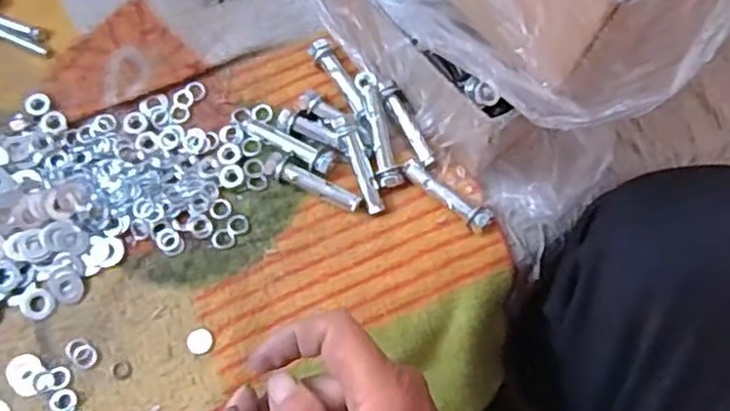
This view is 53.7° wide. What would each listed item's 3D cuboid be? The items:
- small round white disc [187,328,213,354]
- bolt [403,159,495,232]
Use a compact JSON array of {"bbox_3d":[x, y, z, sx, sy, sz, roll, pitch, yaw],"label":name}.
[{"bbox_3d":[-0.086,0.071,0.376,0.013,0.004,0.013,0,72,-1],"label":"small round white disc"},{"bbox_3d":[0.046,-0.007,0.401,0.057,0.009,0.014,36,74,10],"label":"bolt"}]

